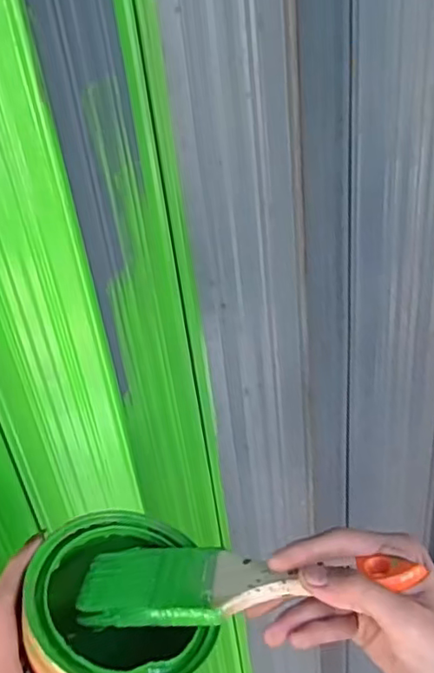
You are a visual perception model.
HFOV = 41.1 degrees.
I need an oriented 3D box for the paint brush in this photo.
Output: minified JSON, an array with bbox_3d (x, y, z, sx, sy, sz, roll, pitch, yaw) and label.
[{"bbox_3d":[0.015,0.134,0.319,0.181,0.008,0.049,-6,30,7],"label":"paint brush"}]

